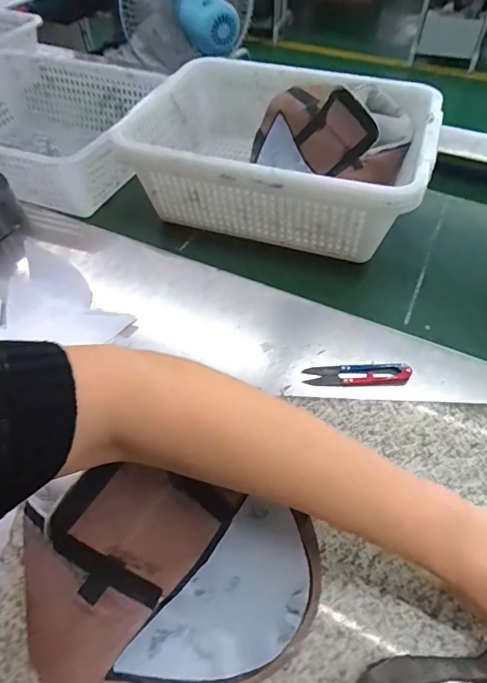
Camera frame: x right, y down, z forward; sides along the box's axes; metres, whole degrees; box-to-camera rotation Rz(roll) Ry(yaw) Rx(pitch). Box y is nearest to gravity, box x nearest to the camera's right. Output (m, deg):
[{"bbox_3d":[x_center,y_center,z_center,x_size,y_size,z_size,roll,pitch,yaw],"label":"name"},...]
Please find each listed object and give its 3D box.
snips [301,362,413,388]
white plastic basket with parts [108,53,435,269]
[{"bbox_3d":[0.114,0.033,0.445,0.104,0.015,0.022,0,52,1],"label":"snips"},{"bbox_3d":[0.055,-0.266,0.639,0.394,0.142,0.306,19,55,15],"label":"white plastic basket with parts"}]

